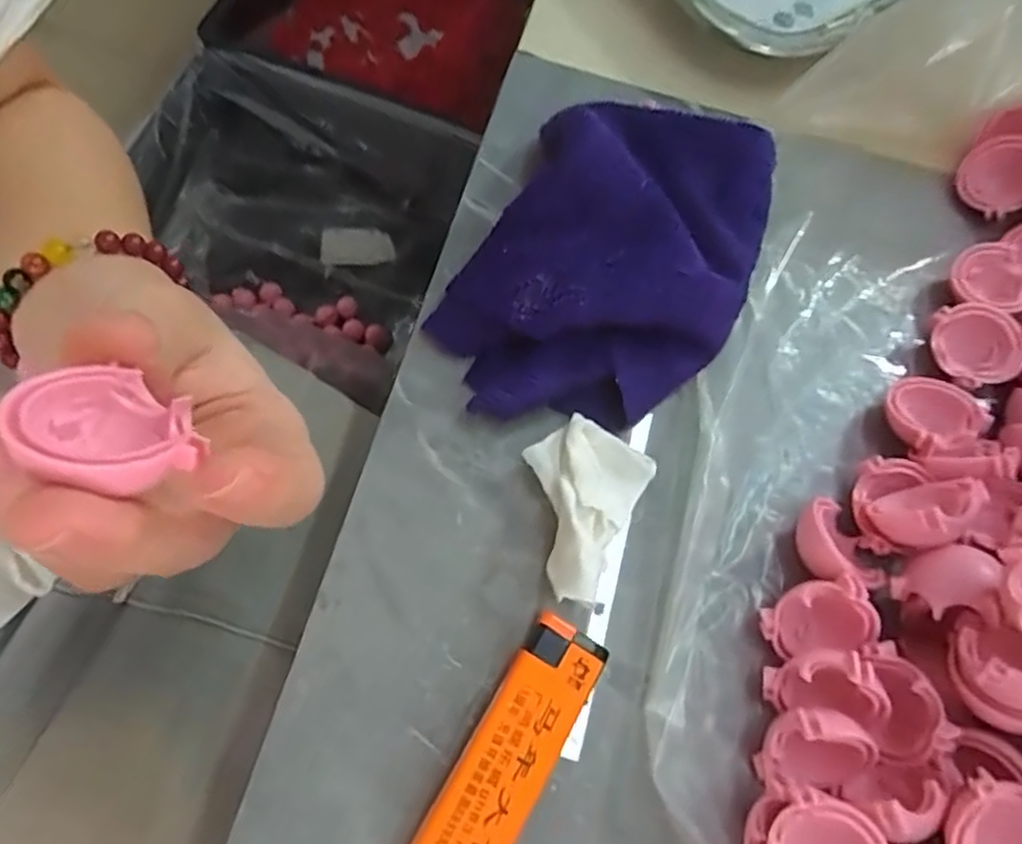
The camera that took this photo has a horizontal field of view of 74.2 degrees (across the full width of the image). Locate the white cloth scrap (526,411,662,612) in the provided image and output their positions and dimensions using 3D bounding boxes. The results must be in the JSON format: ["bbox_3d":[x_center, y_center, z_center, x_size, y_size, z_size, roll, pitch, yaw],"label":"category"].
[{"bbox_3d":[0.019,0.025,0.209,0.036,0.018,0.052,29,71,5],"label":"white cloth scrap"}]

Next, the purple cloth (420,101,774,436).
[{"bbox_3d":[0.036,-0.058,0.231,0.091,0.036,0.137,35,72,7],"label":"purple cloth"}]

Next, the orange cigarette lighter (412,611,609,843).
[{"bbox_3d":[-0.001,0.093,0.186,0.023,0.013,0.079,29,72,11],"label":"orange cigarette lighter"}]

